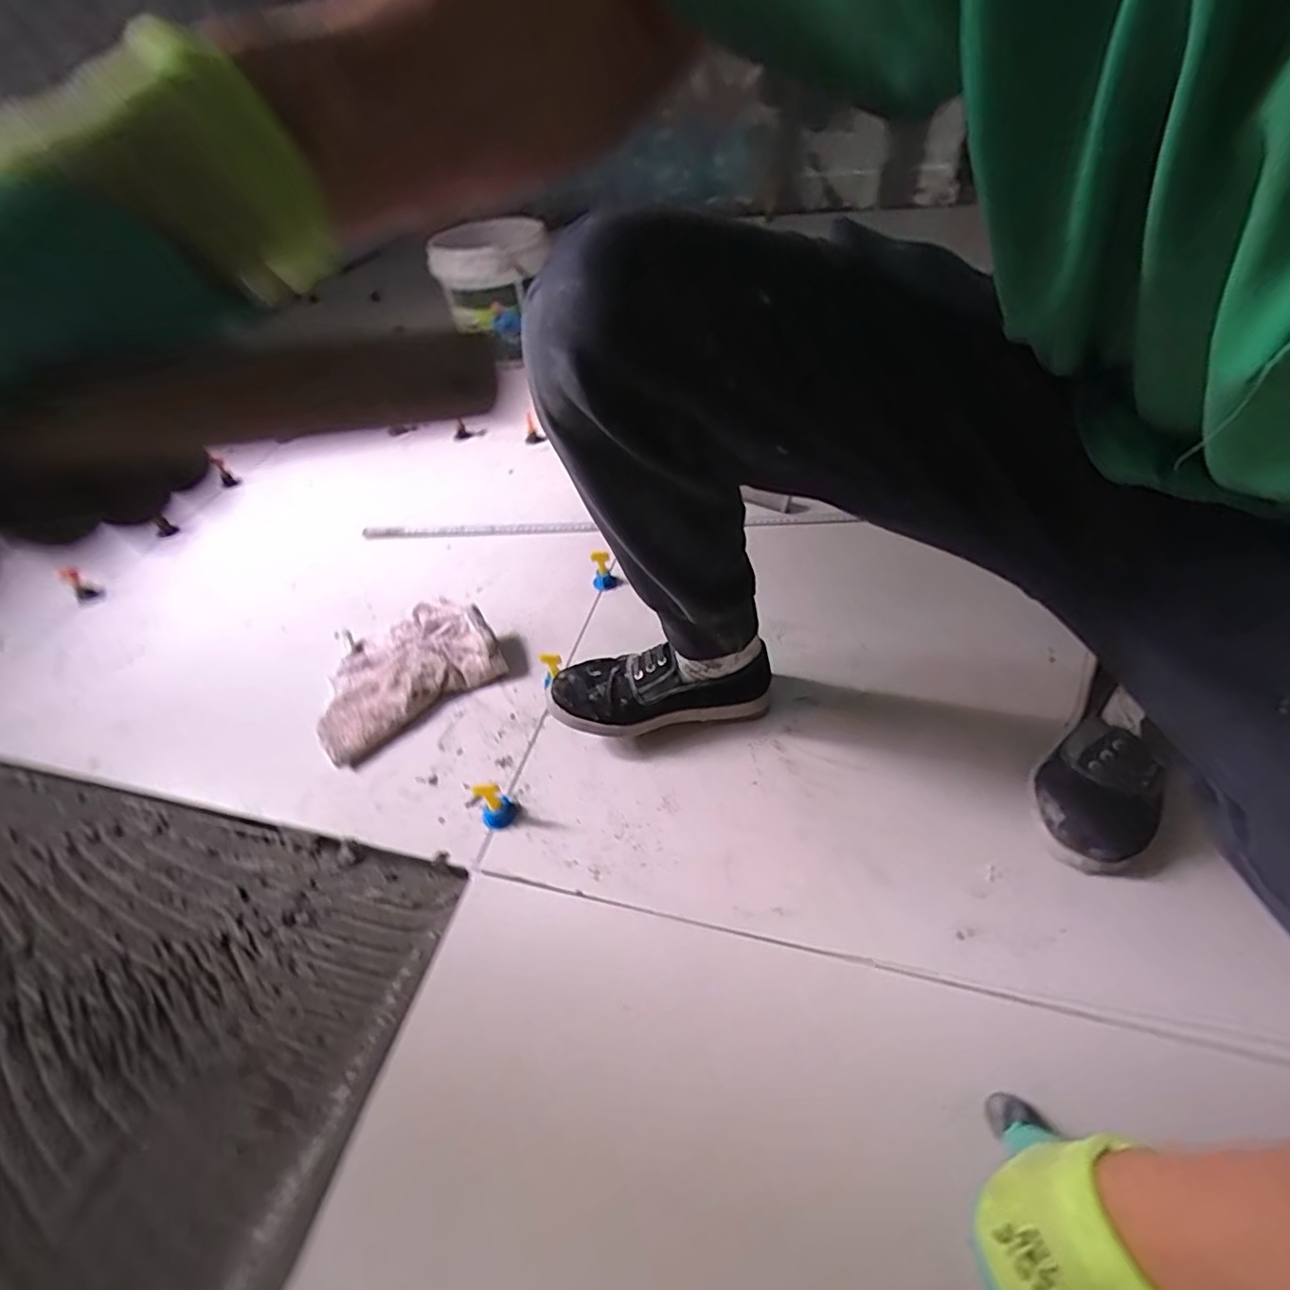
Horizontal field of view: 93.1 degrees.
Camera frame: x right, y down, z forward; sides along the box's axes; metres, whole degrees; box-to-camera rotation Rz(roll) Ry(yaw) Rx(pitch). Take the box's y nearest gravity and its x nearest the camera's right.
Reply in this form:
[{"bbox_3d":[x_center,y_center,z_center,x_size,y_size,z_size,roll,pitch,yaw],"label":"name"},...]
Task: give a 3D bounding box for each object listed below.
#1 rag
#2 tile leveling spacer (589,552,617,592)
[{"bbox_3d":[-0.306,0.023,0.756,0.224,0.044,0.180,-32,51,-21],"label":"rag"},{"bbox_3d":[-0.059,-0.104,0.846,0.030,0.050,0.034,-12,47,-4],"label":"tile leveling spacer"}]

